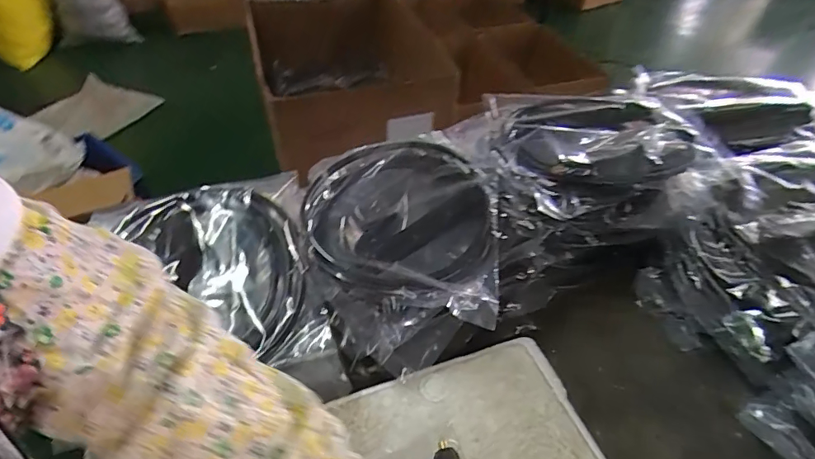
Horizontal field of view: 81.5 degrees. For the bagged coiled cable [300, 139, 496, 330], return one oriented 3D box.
[{"bbox_3d":[-0.007,-0.024,0.530,0.204,0.026,0.250,3,44,3],"label":"bagged coiled cable"}]

